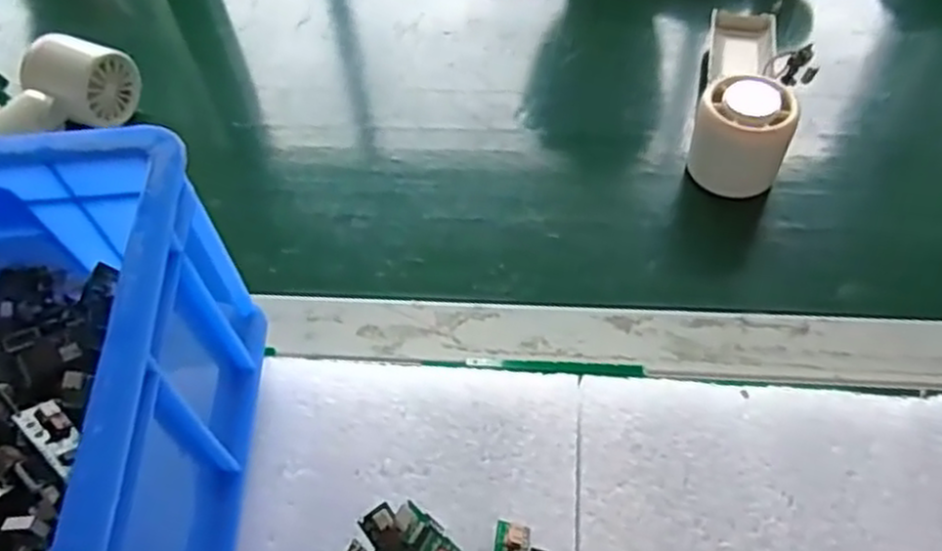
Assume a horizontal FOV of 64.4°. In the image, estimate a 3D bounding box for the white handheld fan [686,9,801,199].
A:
[{"bbox_3d":[0.180,-0.130,0.486,0.053,0.055,0.161,13,56,10],"label":"white handheld fan"}]

